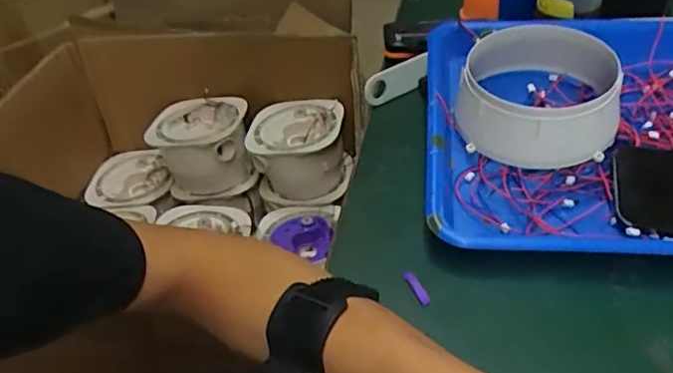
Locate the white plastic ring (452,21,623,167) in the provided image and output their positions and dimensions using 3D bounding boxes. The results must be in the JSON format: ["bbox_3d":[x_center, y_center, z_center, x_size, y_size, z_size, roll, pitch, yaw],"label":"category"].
[{"bbox_3d":[0.163,-0.081,0.461,0.118,0.063,0.134,12,43,16],"label":"white plastic ring"}]

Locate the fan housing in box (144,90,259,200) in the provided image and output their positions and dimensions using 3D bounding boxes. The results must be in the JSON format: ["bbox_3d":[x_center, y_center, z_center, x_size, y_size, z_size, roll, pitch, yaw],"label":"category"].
[{"bbox_3d":[-0.213,-0.066,0.904,0.151,0.101,0.142,-9,41,-8],"label":"fan housing in box"}]

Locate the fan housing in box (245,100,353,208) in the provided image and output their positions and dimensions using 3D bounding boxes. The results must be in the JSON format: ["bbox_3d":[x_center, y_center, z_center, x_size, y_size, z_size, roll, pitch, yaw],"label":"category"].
[{"bbox_3d":[-0.061,-0.057,0.897,0.147,0.114,0.142,-5,41,-3],"label":"fan housing in box"}]

